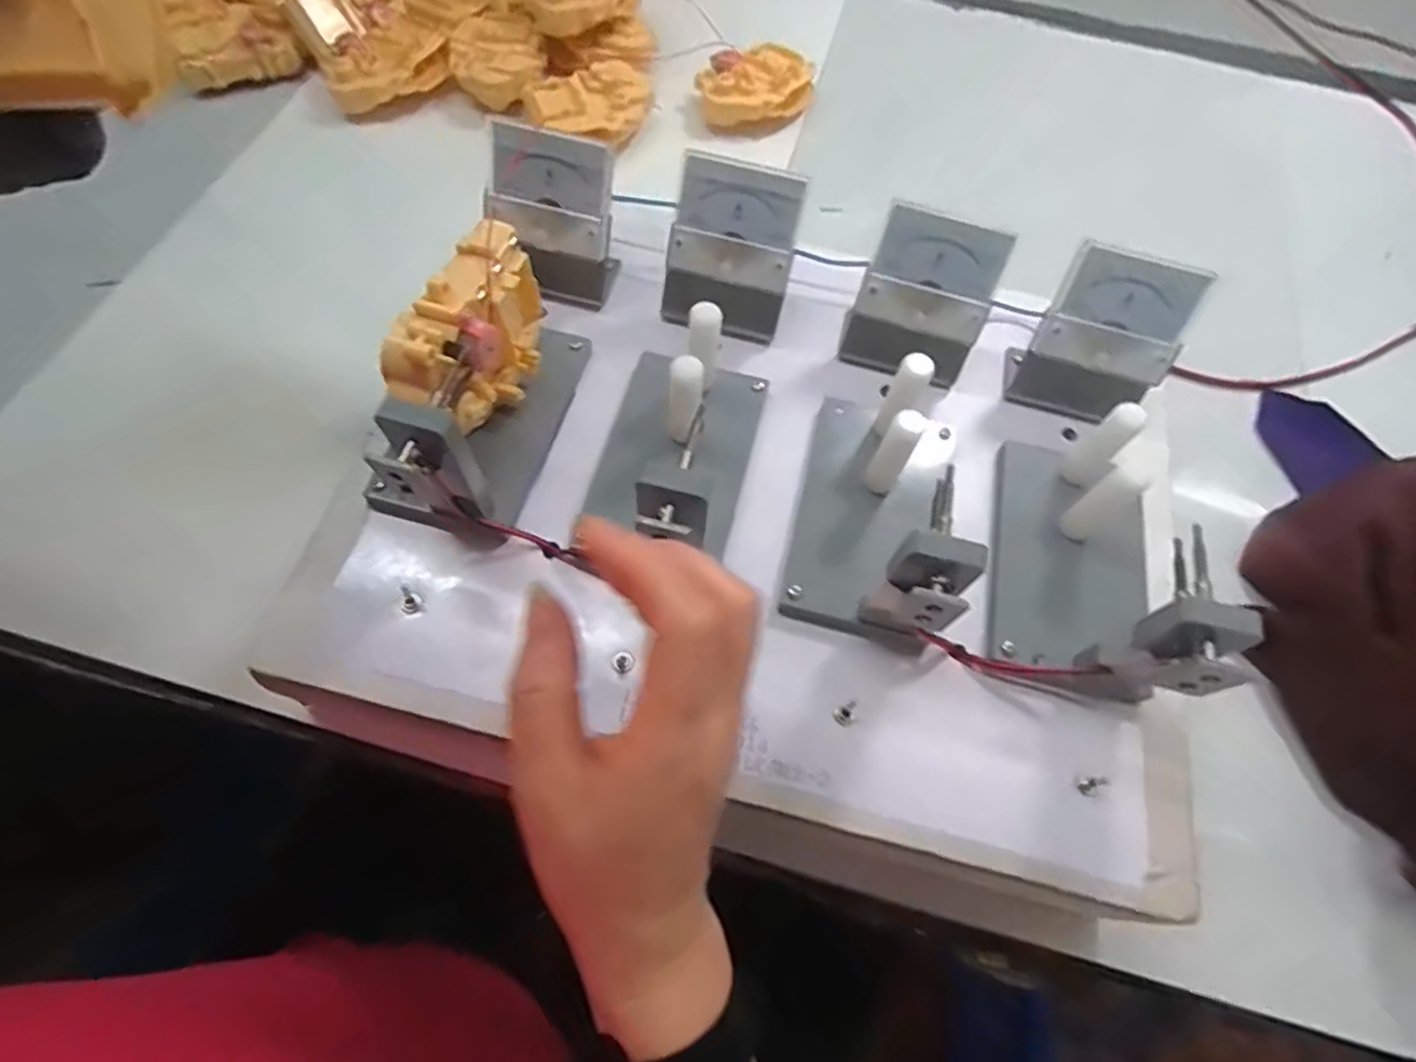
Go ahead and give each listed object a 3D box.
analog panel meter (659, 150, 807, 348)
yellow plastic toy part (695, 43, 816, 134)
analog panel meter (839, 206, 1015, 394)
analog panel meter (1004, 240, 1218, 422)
[{"bbox_3d":[0.011,-0.142,0.352,0.062,0.072,0.041,11,64,3],"label":"analog panel meter"},{"bbox_3d":[0.040,-0.354,0.550,0.094,0.031,0.061,-31,69,-17],"label":"yellow plastic toy part"},{"bbox_3d":[0.108,-0.116,0.347,0.062,0.070,0.037,19,64,6],"label":"analog panel meter"},{"bbox_3d":[0.197,-0.097,0.344,0.067,0.072,0.048,22,65,8],"label":"analog panel meter"}]

